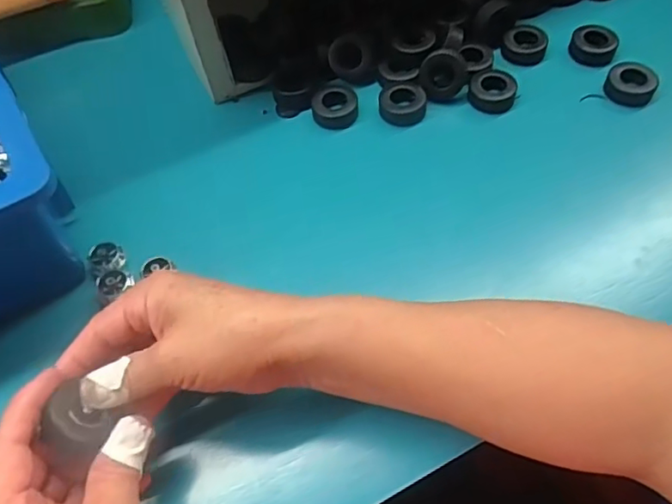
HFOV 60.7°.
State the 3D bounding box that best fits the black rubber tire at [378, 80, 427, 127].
[{"bbox_3d":[0.057,-0.126,0.480,0.038,0.020,0.036,0,60,1],"label":"black rubber tire"}]

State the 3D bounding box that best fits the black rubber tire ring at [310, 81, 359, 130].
[{"bbox_3d":[-0.001,-0.122,0.477,0.039,0.018,0.033,-6,60,-2],"label":"black rubber tire ring"}]

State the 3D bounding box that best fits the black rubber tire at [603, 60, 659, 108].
[{"bbox_3d":[0.248,-0.141,0.482,0.041,0.014,0.044,0,60,1],"label":"black rubber tire"}]

